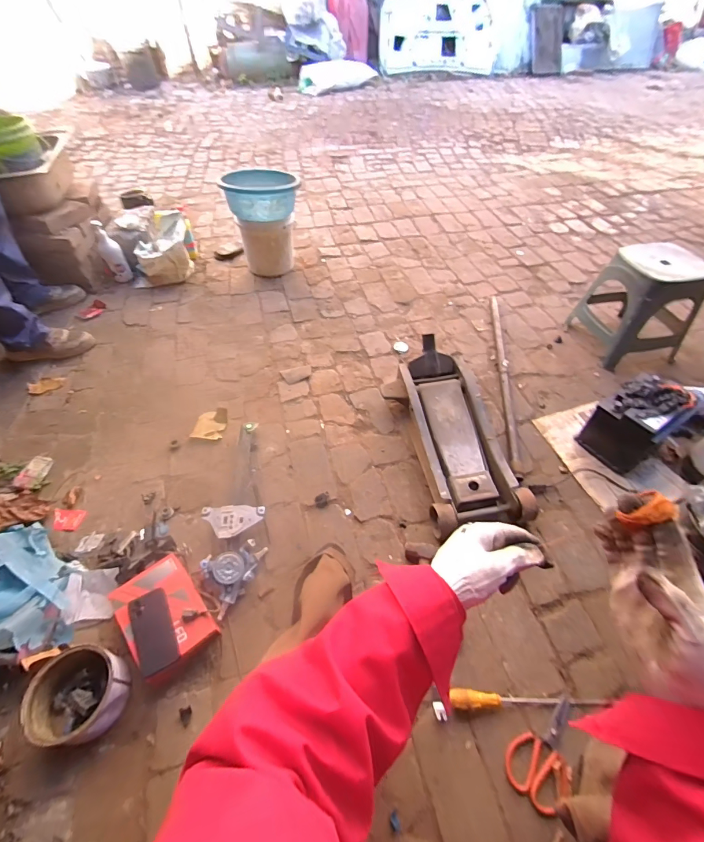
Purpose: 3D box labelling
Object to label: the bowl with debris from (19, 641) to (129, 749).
[{"bbox_3d":[-0.547,0.547,0.768,0.153,0.116,0.149,0,51,1],"label":"bowl with debris"}]

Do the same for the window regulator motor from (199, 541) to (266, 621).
[{"bbox_3d":[-0.297,0.365,0.926,0.105,0.075,0.181,24,55,19],"label":"window regulator motor"}]

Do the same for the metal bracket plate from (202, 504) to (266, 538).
[{"bbox_3d":[-0.313,0.266,1.013,0.165,0.048,0.089,-6,51,-4],"label":"metal bracket plate"}]

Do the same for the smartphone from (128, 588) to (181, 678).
[{"bbox_3d":[-0.429,0.451,0.819,0.078,0.015,0.159,-23,54,-17],"label":"smartphone"}]

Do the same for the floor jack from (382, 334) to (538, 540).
[{"bbox_3d":[0.299,0.035,1.128,0.294,0.164,0.565,-9,54,-4],"label":"floor jack"}]

